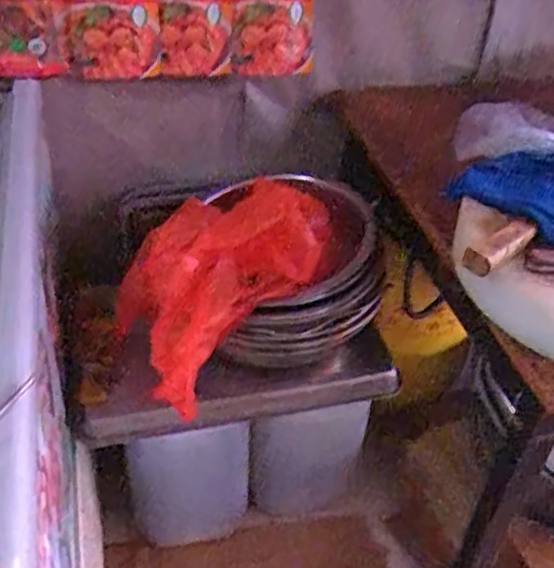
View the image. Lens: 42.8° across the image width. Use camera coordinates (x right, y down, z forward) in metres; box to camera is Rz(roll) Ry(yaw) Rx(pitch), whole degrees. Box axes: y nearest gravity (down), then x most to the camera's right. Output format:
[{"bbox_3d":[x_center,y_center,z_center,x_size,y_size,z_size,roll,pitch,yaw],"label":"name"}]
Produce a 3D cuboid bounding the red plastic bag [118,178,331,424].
[{"bbox_3d":[-0.101,-0.014,1.272,0.299,0.291,0.277,-21,47,-24],"label":"red plastic bag"}]

